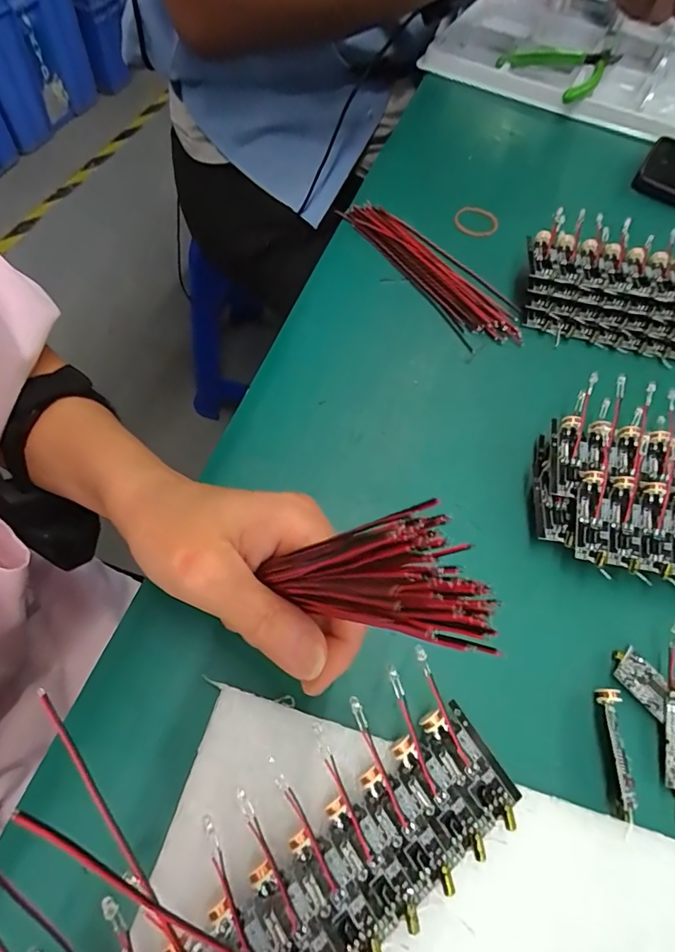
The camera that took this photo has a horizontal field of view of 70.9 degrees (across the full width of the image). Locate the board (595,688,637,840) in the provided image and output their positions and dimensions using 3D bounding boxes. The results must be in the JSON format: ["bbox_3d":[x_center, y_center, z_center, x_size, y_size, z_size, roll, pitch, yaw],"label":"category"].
[{"bbox_3d":[0.115,0.115,0.194,0.008,0.006,0.050,8,62,1],"label":"board"}]

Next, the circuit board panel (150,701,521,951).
[{"bbox_3d":[-0.009,0.144,0.158,0.162,0.007,0.045,-29,68,-19],"label":"circuit board panel"}]

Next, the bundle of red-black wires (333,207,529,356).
[{"bbox_3d":[0.063,-0.142,0.320,0.047,0.014,0.153,-35,71,-22],"label":"bundle of red-black wires"}]

